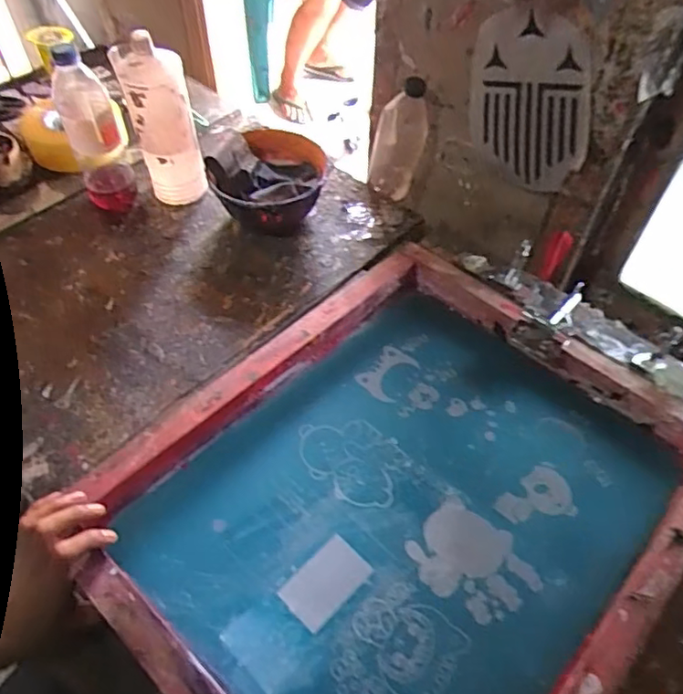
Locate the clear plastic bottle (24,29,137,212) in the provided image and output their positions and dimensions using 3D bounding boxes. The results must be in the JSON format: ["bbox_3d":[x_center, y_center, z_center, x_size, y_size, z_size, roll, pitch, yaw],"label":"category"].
[{"bbox_3d":[-0.341,-0.299,0.808,0.072,0.237,0.073,-20,55,-16],"label":"clear plastic bottle"}]

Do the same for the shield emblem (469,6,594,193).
[{"bbox_3d":[0.233,-0.304,0.743,0.161,0.212,0.010,30,58,32],"label":"shield emblem"}]

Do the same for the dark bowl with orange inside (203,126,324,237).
[{"bbox_3d":[-0.103,-0.240,0.865,0.152,0.098,0.168,4,52,2],"label":"dark bowl with orange inside"}]

